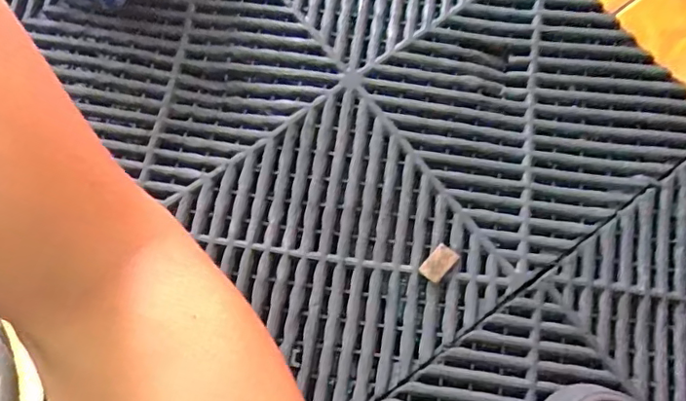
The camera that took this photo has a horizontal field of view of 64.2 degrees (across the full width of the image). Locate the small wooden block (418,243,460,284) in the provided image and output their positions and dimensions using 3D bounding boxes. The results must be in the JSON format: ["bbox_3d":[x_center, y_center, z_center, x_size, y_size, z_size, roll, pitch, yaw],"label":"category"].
[{"bbox_3d":[0.070,0.046,0.400,0.018,0.007,0.027,40,77,11],"label":"small wooden block"}]

